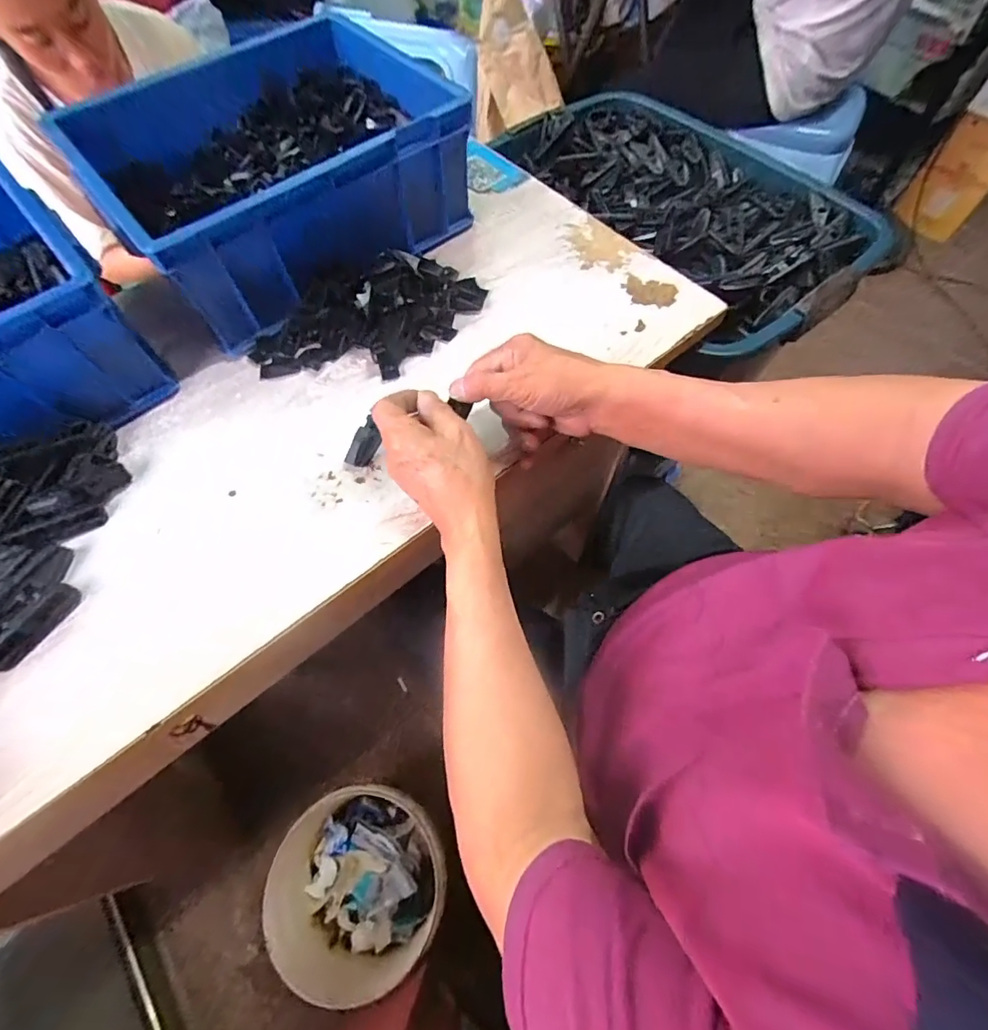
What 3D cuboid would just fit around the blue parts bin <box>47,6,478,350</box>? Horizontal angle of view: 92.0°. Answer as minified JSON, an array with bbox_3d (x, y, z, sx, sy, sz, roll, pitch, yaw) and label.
[{"bbox_3d":[-0.231,-0.369,0.529,0.339,0.134,0.290,-40,70,-16],"label":"blue parts bin"}]

